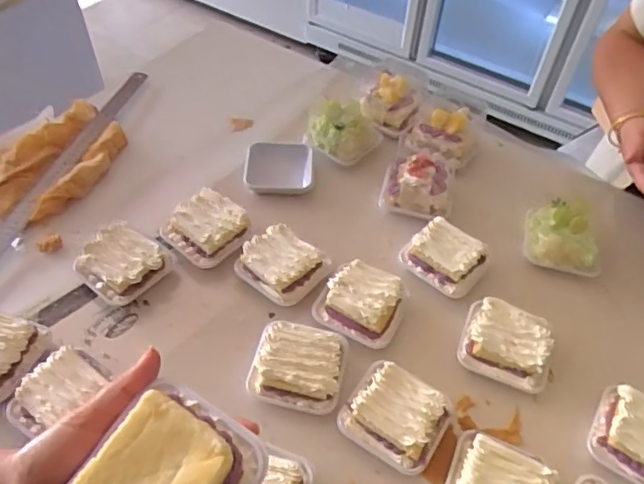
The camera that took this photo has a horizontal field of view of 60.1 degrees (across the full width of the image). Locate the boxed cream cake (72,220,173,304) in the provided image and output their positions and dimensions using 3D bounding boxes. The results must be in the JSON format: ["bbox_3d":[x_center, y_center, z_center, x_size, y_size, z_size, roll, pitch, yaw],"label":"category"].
[{"bbox_3d":[-0.241,0.022,0.683,0.090,0.047,0.097,34,57,23],"label":"boxed cream cake"}]

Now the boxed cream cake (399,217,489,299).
[{"bbox_3d":[0.157,0.015,0.707,0.097,0.038,0.082,35,57,24],"label":"boxed cream cake"}]

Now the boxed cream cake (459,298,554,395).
[{"bbox_3d":[0.211,0.113,0.632,0.100,0.039,0.086,20,52,14],"label":"boxed cream cake"}]

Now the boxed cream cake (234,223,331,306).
[{"bbox_3d":[-0.050,0.024,0.690,0.096,0.040,0.087,30,55,21],"label":"boxed cream cake"}]

